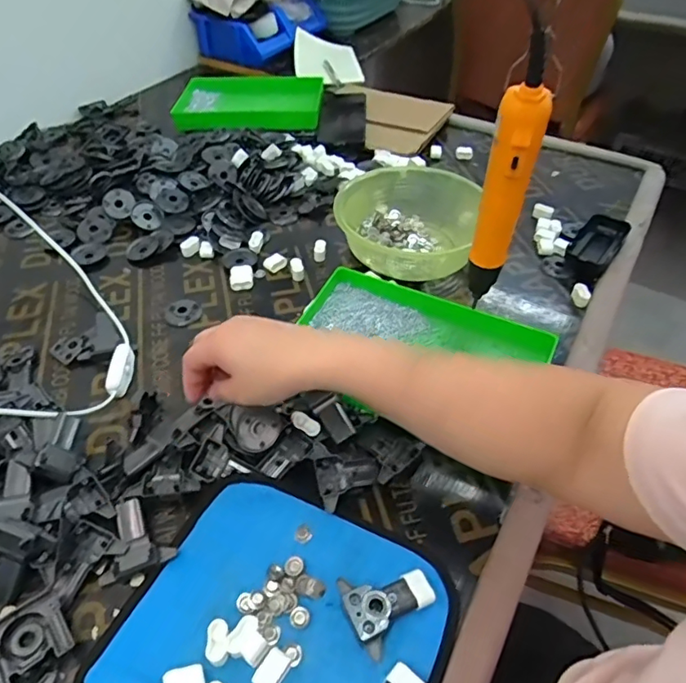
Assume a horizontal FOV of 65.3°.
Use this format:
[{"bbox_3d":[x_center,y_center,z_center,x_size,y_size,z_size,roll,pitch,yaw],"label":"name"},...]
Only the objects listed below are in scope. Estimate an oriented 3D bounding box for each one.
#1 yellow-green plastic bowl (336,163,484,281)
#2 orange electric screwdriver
[{"bbox_3d":[0.081,-0.151,0.678,0.158,0.065,0.158,0,47,-1],"label":"yellow-green plastic bowl"},{"bbox_3d":[0.130,-0.118,0.432,0.032,0.222,0.030,17,49,14],"label":"orange electric screwdriver"}]

